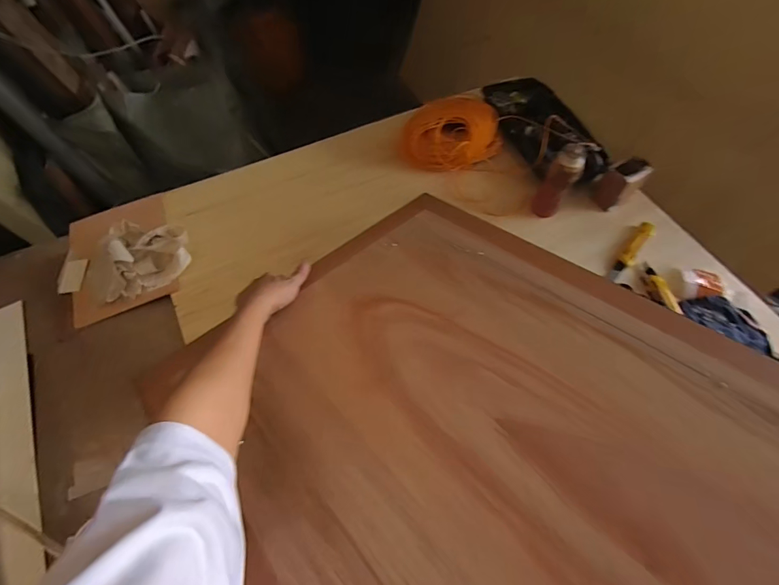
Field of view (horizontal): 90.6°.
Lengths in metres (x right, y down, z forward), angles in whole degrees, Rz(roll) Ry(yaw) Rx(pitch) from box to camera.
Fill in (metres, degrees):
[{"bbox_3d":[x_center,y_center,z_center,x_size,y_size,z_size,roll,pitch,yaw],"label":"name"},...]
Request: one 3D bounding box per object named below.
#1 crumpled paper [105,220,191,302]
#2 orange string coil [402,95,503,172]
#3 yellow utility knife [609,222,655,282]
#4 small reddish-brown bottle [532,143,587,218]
[{"bbox_3d":[-0.482,-0.072,0.748,0.174,0.054,0.160,-17,64,-7],"label":"crumpled paper"},{"bbox_3d":[0.147,-0.375,0.878,0.221,0.076,0.203,10,64,6],"label":"orange string coil"},{"bbox_3d":[0.497,-0.085,0.789,0.030,0.024,0.155,36,69,17],"label":"yellow utility knife"},{"bbox_3d":[0.339,-0.216,0.778,0.058,0.168,0.045,29,68,15],"label":"small reddish-brown bottle"}]

